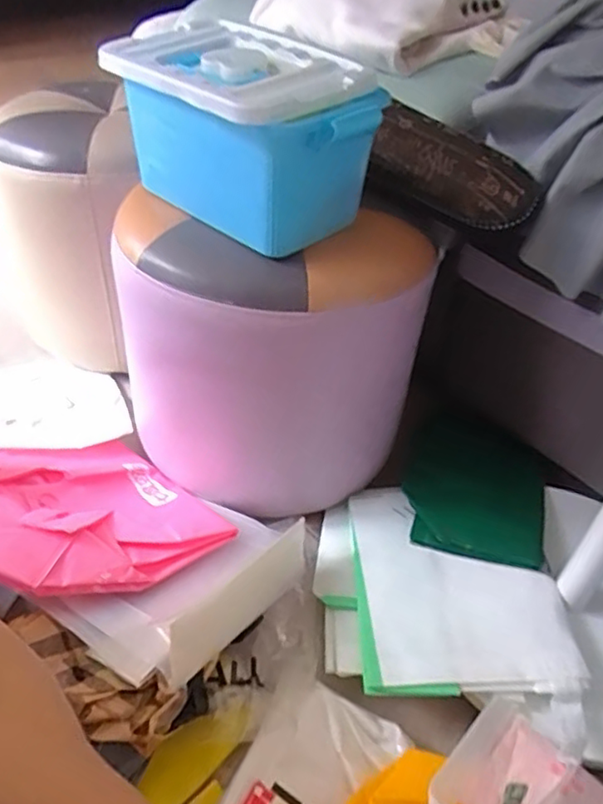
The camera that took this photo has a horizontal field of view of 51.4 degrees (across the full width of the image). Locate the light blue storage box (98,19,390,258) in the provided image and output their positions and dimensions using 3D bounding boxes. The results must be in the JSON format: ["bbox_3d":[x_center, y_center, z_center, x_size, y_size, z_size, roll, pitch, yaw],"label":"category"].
[{"bbox_3d":[-0.063,-0.259,0.631,0.152,0.157,0.263,-34,53,-31],"label":"light blue storage box"}]

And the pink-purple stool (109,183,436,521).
[{"bbox_3d":[-0.046,-0.063,0.753,0.292,0.311,0.277,-23,48,-23],"label":"pink-purple stool"}]

